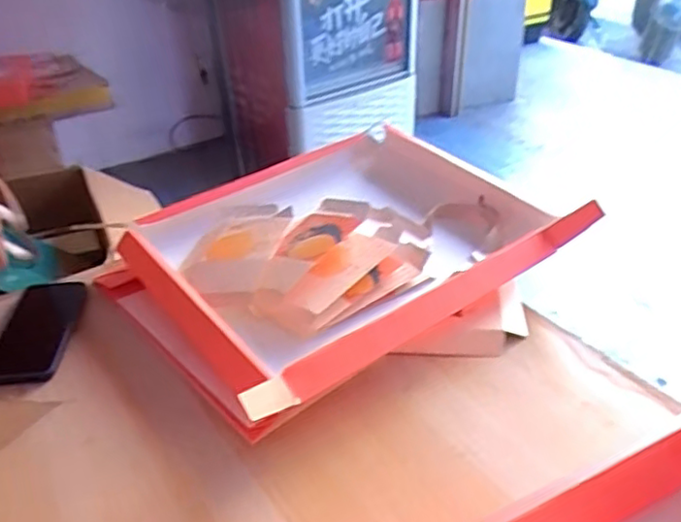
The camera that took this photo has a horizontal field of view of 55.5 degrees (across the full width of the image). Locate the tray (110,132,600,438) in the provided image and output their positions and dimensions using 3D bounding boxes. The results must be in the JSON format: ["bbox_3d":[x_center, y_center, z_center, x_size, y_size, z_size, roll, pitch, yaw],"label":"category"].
[{"bbox_3d":[-0.005,-0.015,0.764,0.456,0.079,0.375,-26,41,-31],"label":"tray"}]

